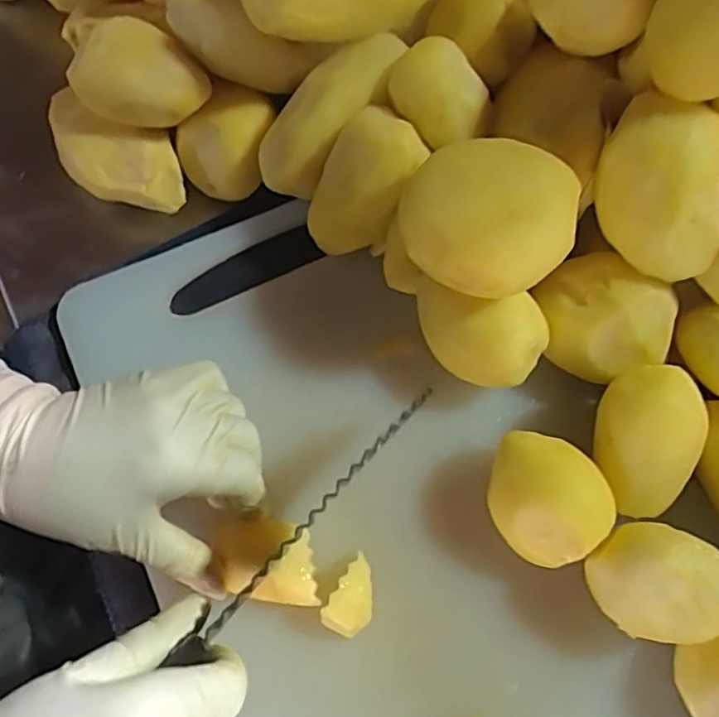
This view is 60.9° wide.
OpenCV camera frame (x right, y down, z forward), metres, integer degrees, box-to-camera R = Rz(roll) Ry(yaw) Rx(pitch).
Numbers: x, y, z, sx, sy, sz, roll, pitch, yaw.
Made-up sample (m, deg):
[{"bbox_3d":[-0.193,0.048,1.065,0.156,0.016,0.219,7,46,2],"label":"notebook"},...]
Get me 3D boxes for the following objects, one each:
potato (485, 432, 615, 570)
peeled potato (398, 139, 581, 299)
[{"bbox_3d":[0.087,0.069,0.293,0.055,0.050,0.049,29,71,10],"label":"potato"},{"bbox_3d":[0.060,-0.065,0.294,0.078,0.053,0.073,0,68,-1],"label":"peeled potato"}]

